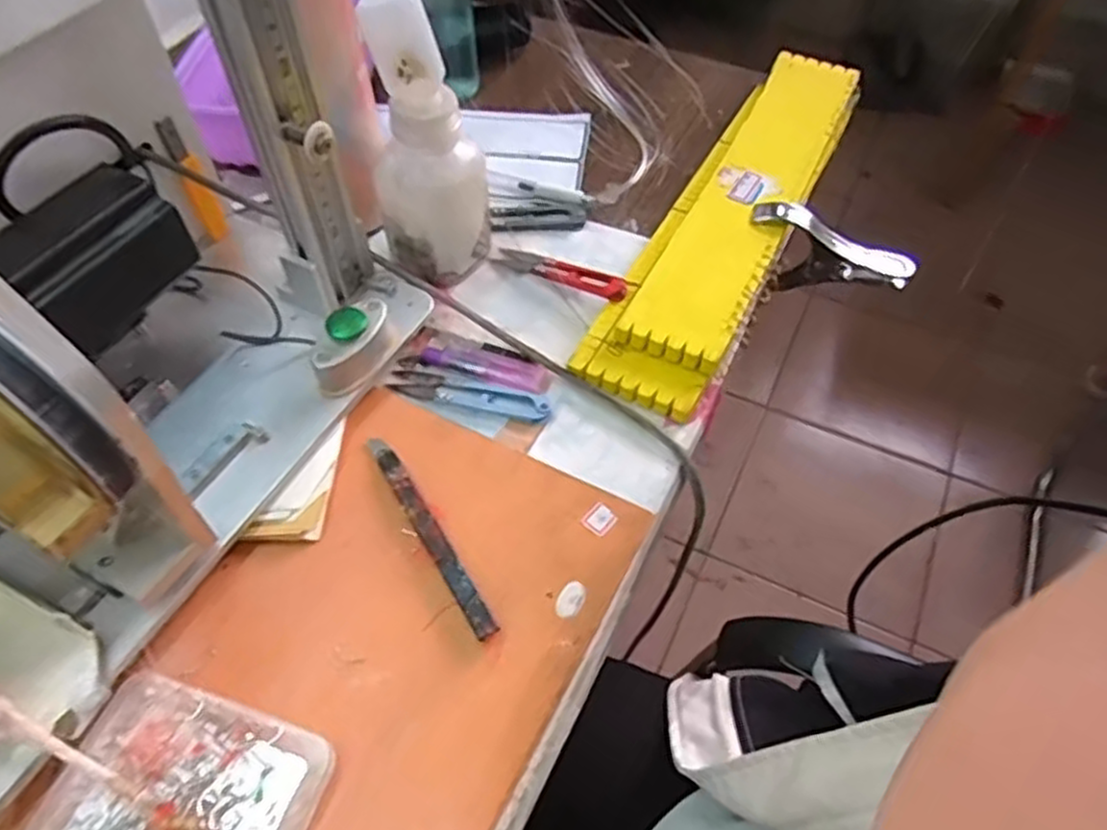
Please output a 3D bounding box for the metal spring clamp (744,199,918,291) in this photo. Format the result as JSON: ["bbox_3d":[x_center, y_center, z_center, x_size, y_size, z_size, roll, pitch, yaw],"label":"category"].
[{"bbox_3d":[0.193,-0.110,0.537,0.114,0.066,0.018,16,55,10],"label":"metal spring clamp"}]

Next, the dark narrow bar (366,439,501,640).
[{"bbox_3d":[-0.066,0.060,0.402,0.012,0.010,0.135,-26,59,-19],"label":"dark narrow bar"}]

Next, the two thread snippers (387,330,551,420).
[{"bbox_3d":[-0.051,-0.013,0.460,0.100,0.009,0.019,13,55,8],"label":"two thread snippers"}]

